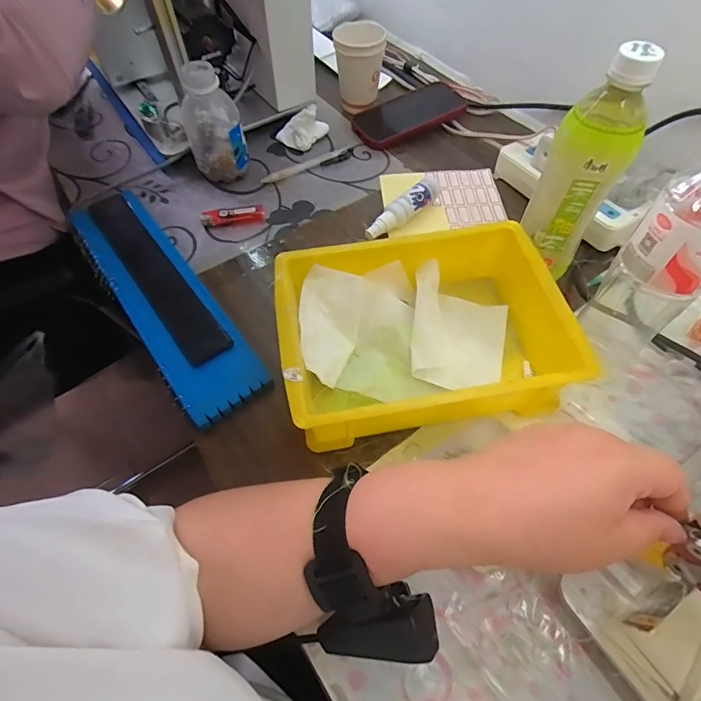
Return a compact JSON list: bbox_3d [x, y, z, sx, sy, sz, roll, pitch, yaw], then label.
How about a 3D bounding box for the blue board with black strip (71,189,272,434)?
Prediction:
[{"bbox_3d":[-0.203,-0.064,0.450,0.083,0.024,0.332,-34,64,-17],"label":"blue board with black strip"}]

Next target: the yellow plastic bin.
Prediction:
[{"bbox_3d":[0.060,-0.017,0.389,0.237,0.074,0.169,-10,60,-4],"label":"yellow plastic bin"}]

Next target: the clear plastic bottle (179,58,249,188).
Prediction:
[{"bbox_3d":[-0.168,-0.273,0.519,0.069,0.124,0.056,-17,60,-8],"label":"clear plastic bottle"}]

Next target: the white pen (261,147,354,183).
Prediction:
[{"bbox_3d":[-0.056,-0.254,0.572,0.134,0.011,0.020,-25,62,-13],"label":"white pen"}]

